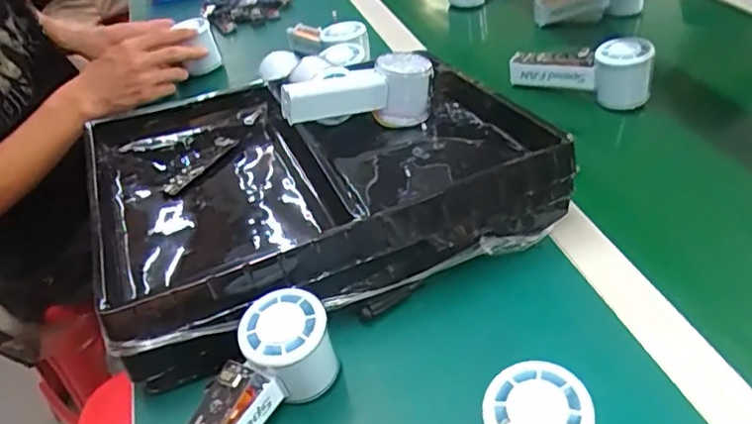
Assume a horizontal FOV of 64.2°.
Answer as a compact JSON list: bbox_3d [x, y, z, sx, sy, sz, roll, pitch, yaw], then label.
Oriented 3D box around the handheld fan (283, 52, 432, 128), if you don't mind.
[{"bbox_3d":[-0.014,-0.113,0.588,0.157,0.054,0.047,-15,40,-9],"label":"handheld fan"}]

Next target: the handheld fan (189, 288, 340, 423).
[{"bbox_3d":[-0.088,0.120,0.381,0.055,0.065,0.147,26,50,34],"label":"handheld fan"}]

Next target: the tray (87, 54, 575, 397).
[{"bbox_3d":[-0.047,-0.036,0.547,0.376,0.078,0.285,-20,41,-15],"label":"tray"}]

